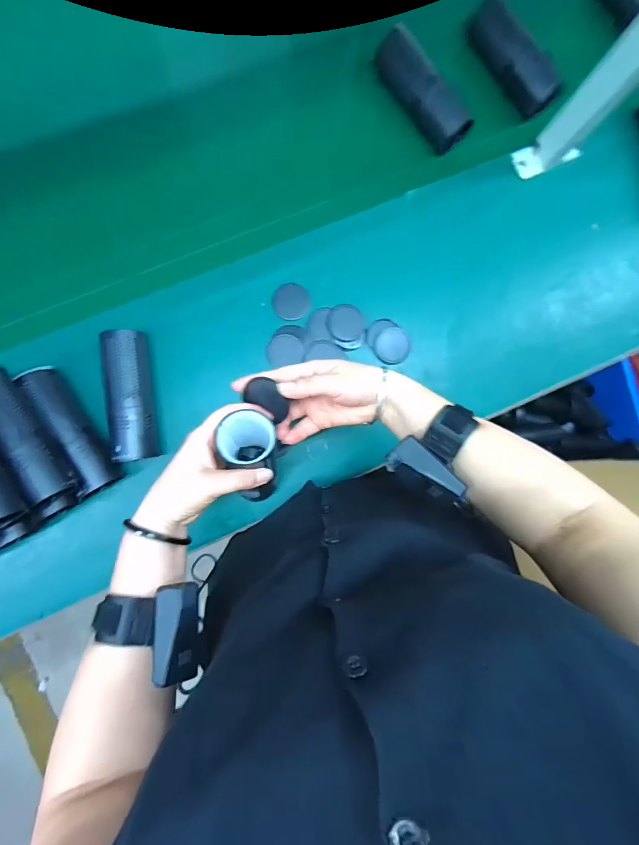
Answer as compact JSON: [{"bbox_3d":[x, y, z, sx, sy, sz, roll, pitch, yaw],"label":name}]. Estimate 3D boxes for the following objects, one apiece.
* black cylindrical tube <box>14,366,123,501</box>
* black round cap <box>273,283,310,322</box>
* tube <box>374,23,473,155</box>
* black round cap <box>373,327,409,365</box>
[{"bbox_3d":[-0.313,0.008,0.487,0.044,0.042,0.170,-30,91,-5],"label":"black cylindrical tube"},{"bbox_3d":[-0.039,-0.168,0.540,0.050,0.013,0.054,0,89,-4],"label":"black round cap"},{"bbox_3d":[0.146,-0.472,0.549,0.042,0.048,0.169,-38,92,-4],"label":"tube"},{"bbox_3d":[0.102,-0.109,0.548,0.048,0.009,0.049,0,89,-4],"label":"black round cap"}]

